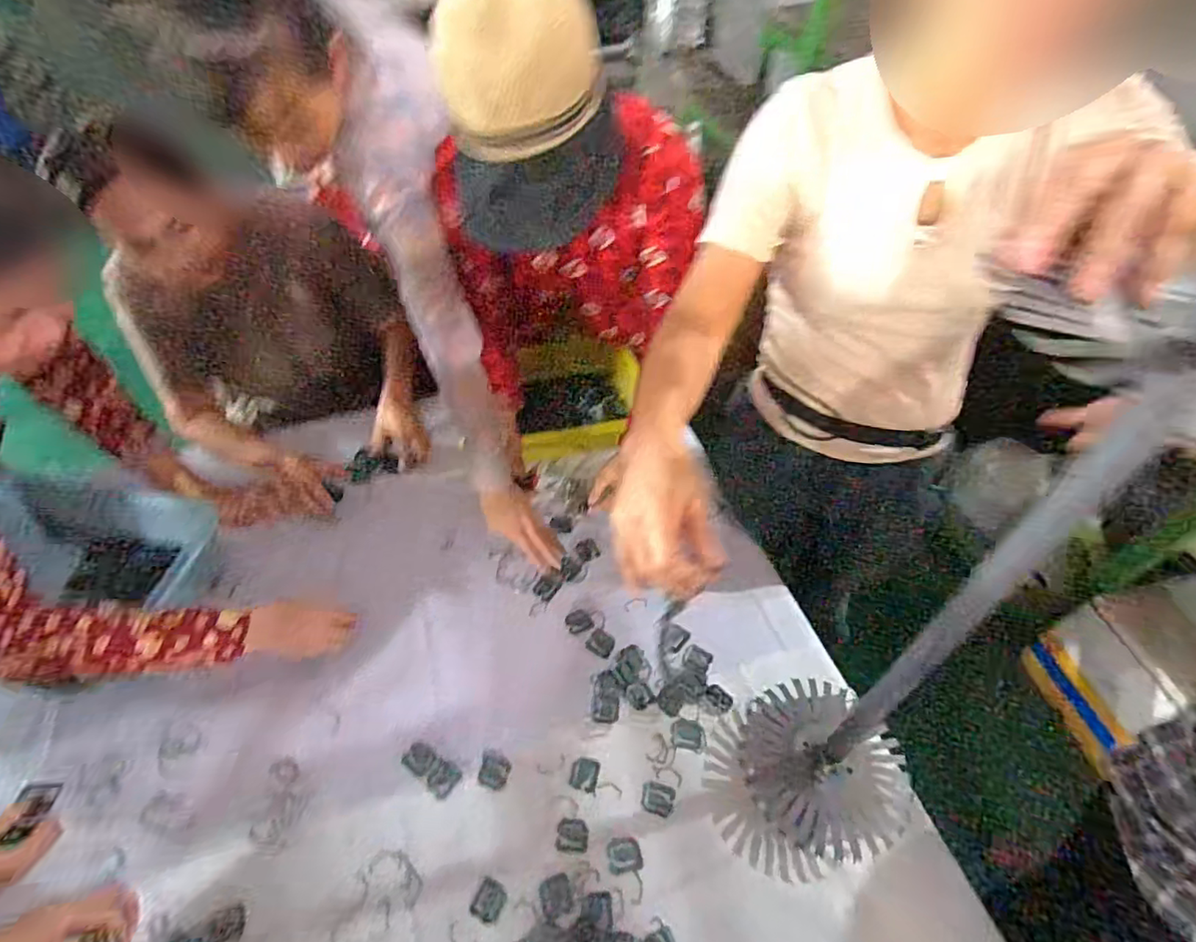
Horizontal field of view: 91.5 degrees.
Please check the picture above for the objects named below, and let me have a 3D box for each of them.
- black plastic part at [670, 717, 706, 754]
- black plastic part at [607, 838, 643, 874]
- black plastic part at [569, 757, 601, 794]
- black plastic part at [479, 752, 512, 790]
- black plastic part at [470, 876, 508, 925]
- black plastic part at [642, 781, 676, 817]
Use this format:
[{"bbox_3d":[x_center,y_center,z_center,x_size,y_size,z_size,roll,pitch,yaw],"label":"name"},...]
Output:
[{"bbox_3d":[0.122,0.358,0.791,0.047,0.004,0.038,9,51,7],"label":"black plastic part"},{"bbox_3d":[0.033,0.466,0.708,0.040,0.005,0.036,-8,51,-6],"label":"black plastic part"},{"bbox_3d":[-0.017,0.395,0.761,0.034,0.004,0.038,12,52,10],"label":"black plastic part"},{"bbox_3d":[-0.136,0.391,0.761,0.040,0.006,0.037,16,53,13],"label":"black plastic part"},{"bbox_3d":[-0.127,0.504,0.684,0.036,0.004,0.037,21,54,16],"label":"black plastic part"},{"bbox_3d":[0.076,0.418,0.745,0.040,0.004,0.036,9,52,8],"label":"black plastic part"}]

